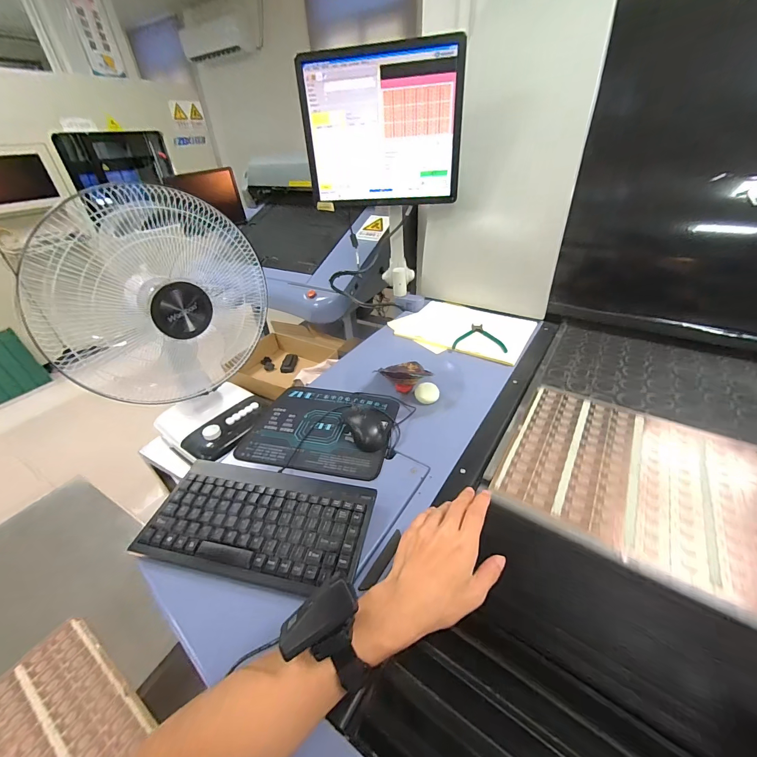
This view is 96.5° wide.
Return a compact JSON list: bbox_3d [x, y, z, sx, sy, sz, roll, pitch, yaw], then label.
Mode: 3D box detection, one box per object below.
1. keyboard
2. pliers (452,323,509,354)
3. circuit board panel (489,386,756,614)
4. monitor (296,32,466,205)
[{"bbox_3d":[-0.157,0.194,0.457,0.284,0.032,0.144,5,36,12],"label":"keyboard"},{"bbox_3d":[0.259,-0.108,0.852,0.125,0.009,0.124,9,40,15],"label":"pliers"},{"bbox_3d":[0.462,0.165,0.475,0.508,0.008,0.299,20,42,29],"label":"circuit board panel"},{"bbox_3d":[0.004,-0.575,0.792,0.370,0.287,0.043,5,36,11],"label":"monitor"}]

